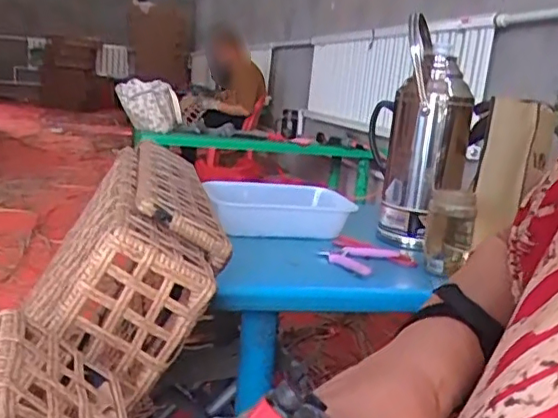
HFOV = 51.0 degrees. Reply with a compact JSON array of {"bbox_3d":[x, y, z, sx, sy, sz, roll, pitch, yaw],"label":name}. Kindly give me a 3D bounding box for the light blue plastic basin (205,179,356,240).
[{"bbox_3d":[-0.012,-0.003,1.190,0.312,0.074,0.184,1,14,-27],"label":"light blue plastic basin"}]

